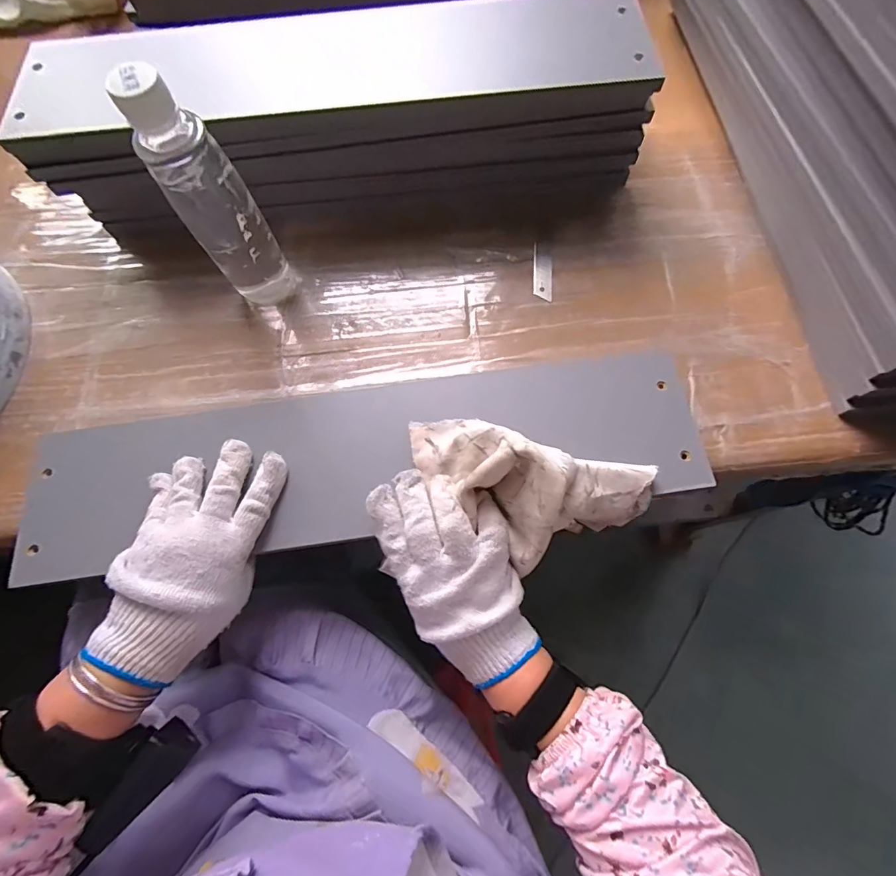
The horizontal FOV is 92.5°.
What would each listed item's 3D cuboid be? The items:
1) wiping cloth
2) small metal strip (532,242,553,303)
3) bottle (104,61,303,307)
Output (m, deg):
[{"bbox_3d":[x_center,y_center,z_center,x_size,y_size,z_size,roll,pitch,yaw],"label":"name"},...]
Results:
[{"bbox_3d":[0.058,0.041,0.319,0.188,0.064,0.097,18,74,2],"label":"wiping cloth"},{"bbox_3d":[0.095,-0.164,0.427,0.019,0.004,0.067,5,73,4],"label":"small metal strip"},{"bbox_3d":[-0.187,-0.184,0.344,0.057,0.192,0.065,-35,74,-9],"label":"bottle"}]

